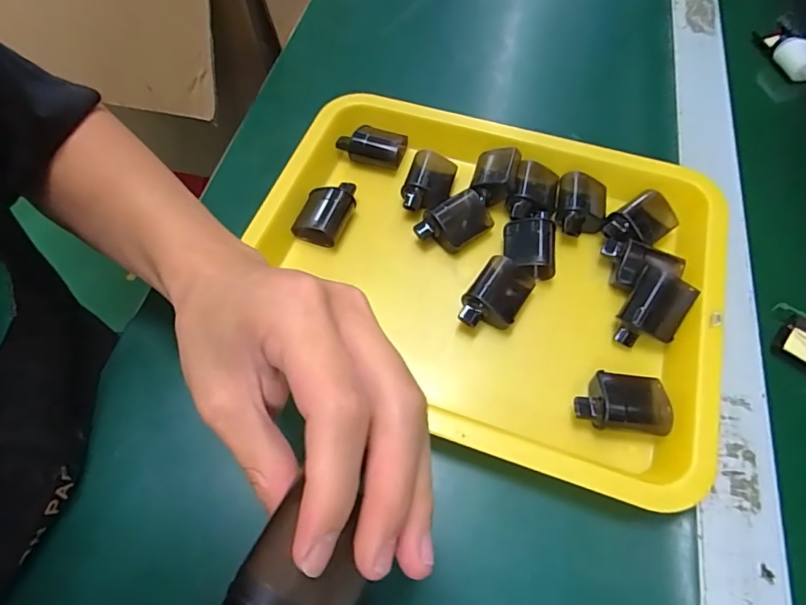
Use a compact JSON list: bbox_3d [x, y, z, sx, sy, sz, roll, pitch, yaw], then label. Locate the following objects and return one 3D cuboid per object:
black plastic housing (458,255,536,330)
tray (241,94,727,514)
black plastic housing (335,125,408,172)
[{"bbox_3d":[0.067,-0.005,0.346,0.037,0.024,0.060,28,65,14],"label":"black plastic housing"},{"bbox_3d":[0.051,-0.027,0.358,0.335,0.041,0.258,17,63,8],"label":"tray"},{"bbox_3d":[-0.027,-0.134,0.415,0.055,0.019,0.032,11,62,5],"label":"black plastic housing"}]

